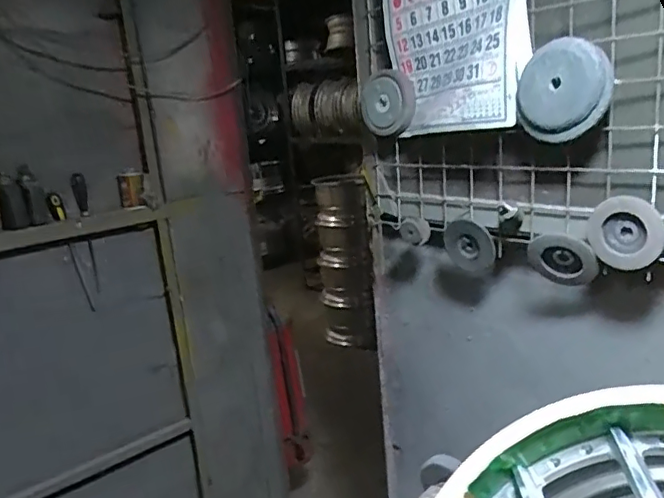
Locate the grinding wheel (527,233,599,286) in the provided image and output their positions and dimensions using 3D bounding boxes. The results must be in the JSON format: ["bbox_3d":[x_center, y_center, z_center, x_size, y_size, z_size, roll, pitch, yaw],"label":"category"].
[{"bbox_3d":[0.345,0.016,0.829,0.100,0.084,0.025,6,40,46],"label":"grinding wheel"}]

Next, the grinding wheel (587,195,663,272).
[{"bbox_3d":[0.387,-0.020,0.735,0.018,0.095,0.096,-13,15,-37],"label":"grinding wheel"}]

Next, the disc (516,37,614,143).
[{"bbox_3d":[0.303,-0.208,0.737,0.028,0.125,0.118,-7,4,-45],"label":"disc"}]

